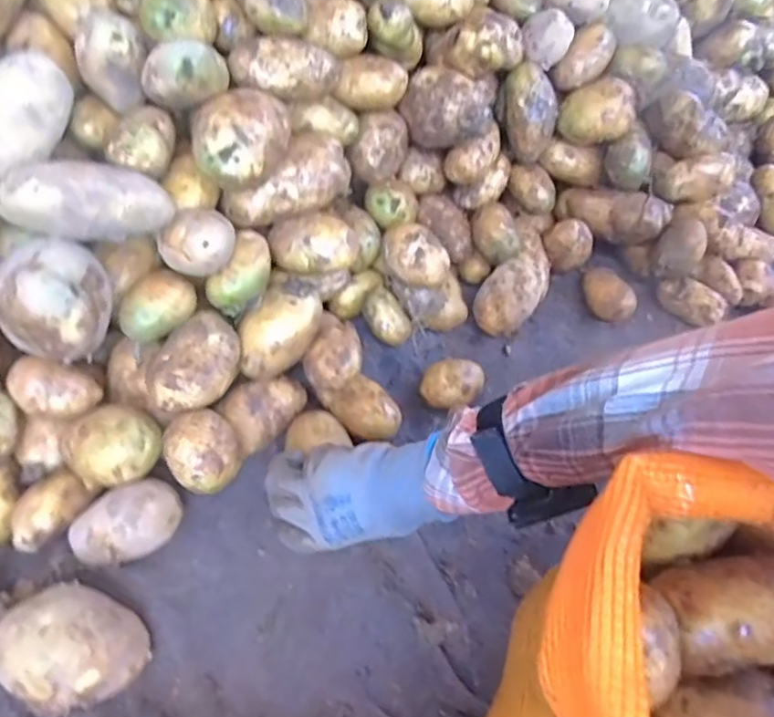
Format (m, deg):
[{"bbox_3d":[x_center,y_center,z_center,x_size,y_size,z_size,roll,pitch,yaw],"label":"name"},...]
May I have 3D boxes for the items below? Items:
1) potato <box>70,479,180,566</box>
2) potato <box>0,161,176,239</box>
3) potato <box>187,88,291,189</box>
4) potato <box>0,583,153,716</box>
[{"bbox_3d":[-0.211,0.139,0.490,0.083,0.049,0.046,-20,53,-21],"label":"potato"},{"bbox_3d":[-0.234,-0.122,0.468,0.121,0.049,0.037,-3,48,-25],"label":"potato"},{"bbox_3d":[-0.128,-0.193,0.526,0.082,0.060,0.068,-5,49,-8],"label":"potato"},{"bbox_3d":[-0.222,0.207,0.425,0.086,0.061,0.077,26,52,17],"label":"potato"}]

